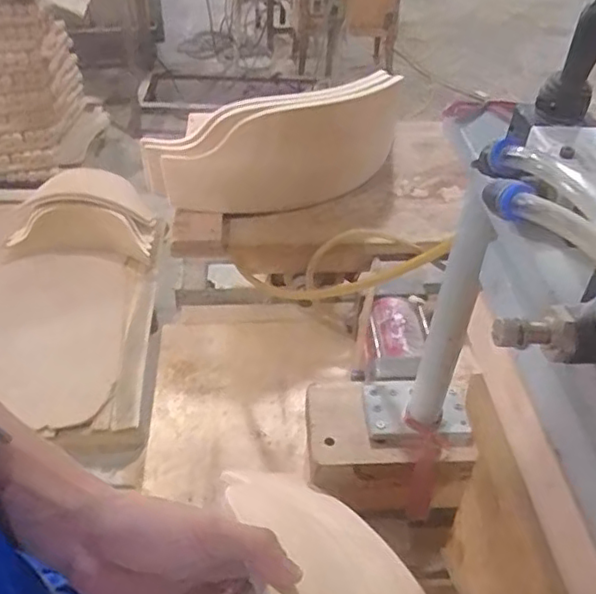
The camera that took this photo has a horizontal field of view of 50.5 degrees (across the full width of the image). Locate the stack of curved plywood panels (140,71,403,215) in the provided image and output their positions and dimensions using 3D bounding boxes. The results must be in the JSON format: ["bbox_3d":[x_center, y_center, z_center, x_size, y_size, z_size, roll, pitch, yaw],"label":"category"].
[{"bbox_3d":[-0.031,-0.213,0.925,0.381,0.186,0.094,-6,42,-9],"label":"stack of curved plywood panels"}]

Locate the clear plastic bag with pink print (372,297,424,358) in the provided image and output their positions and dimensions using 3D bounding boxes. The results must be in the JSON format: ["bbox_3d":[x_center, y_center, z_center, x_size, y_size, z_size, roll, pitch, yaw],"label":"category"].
[{"bbox_3d":[0.130,0.040,0.827,0.060,0.011,0.110,0,42,-3],"label":"clear plastic bag with pink print"}]

